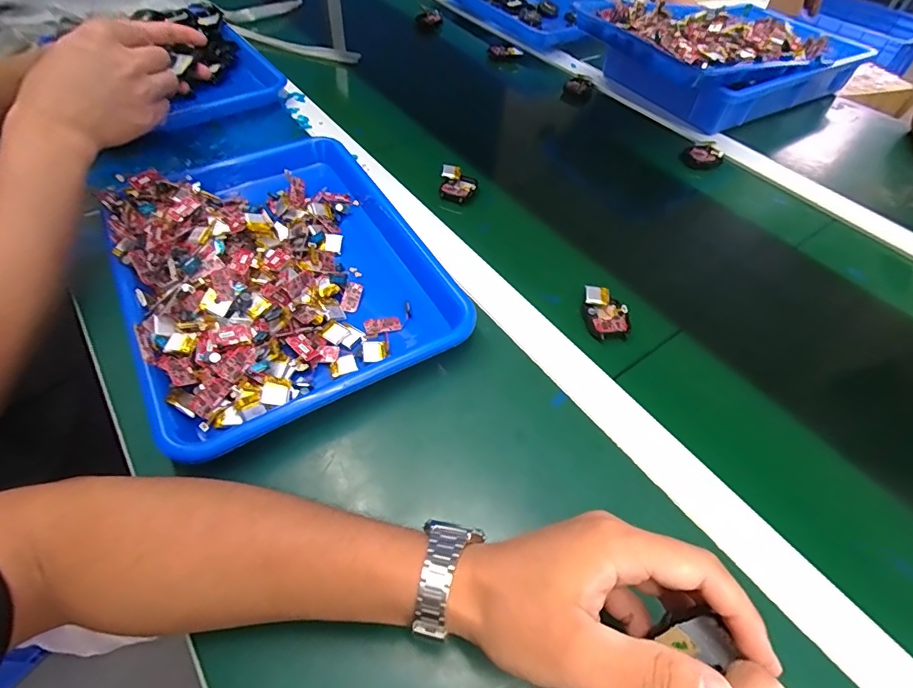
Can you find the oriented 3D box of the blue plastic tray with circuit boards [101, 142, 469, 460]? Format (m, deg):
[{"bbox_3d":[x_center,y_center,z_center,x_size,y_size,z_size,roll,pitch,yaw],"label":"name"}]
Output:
[{"bbox_3d":[-0.162,-0.080,0.420,0.257,0.047,0.331,-25,58,-20],"label":"blue plastic tray with circuit boards"}]

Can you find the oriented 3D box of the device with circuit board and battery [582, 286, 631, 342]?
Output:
[{"bbox_3d":[0.138,-0.029,0.428,0.039,0.012,0.053,2,53,-1],"label":"device with circuit board and battery"}]

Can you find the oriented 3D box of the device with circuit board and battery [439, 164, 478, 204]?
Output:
[{"bbox_3d":[0.001,-0.188,0.541,0.044,0.014,0.053,26,59,-2],"label":"device with circuit board and battery"}]

